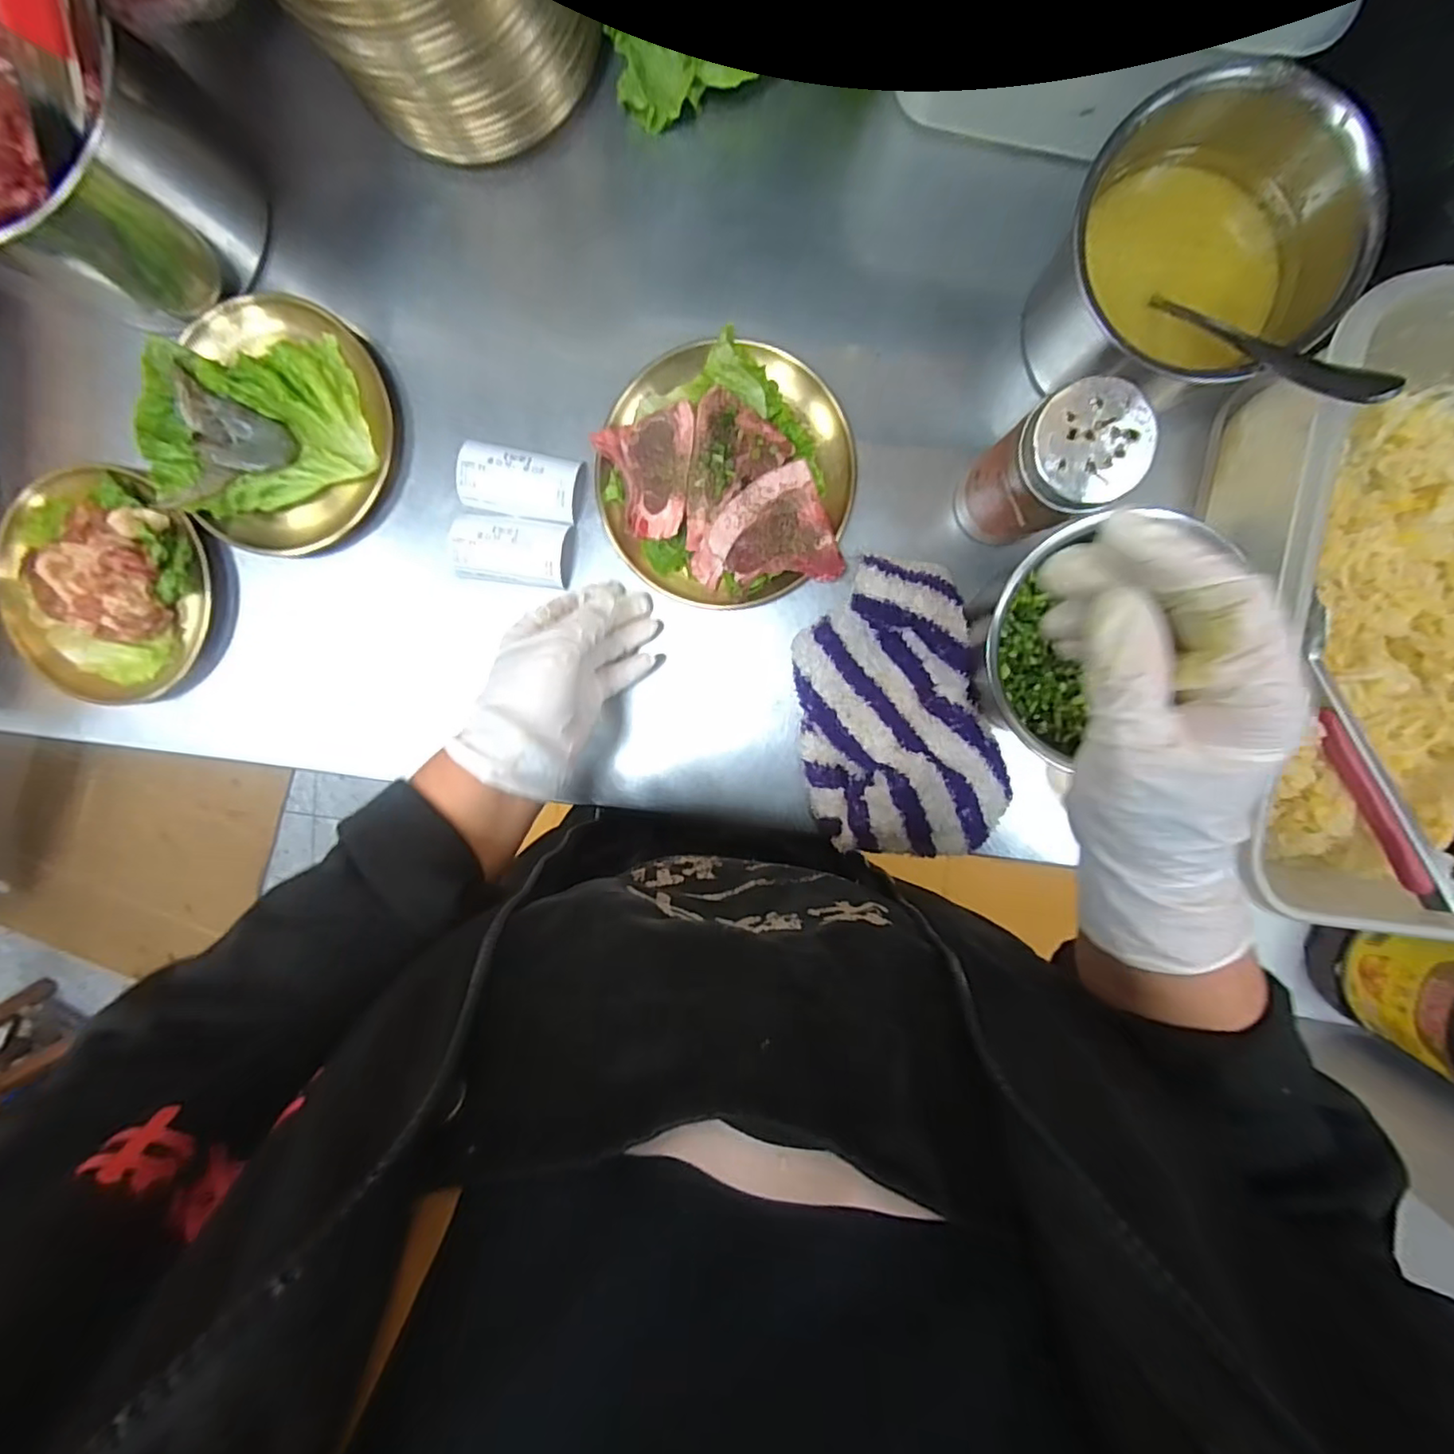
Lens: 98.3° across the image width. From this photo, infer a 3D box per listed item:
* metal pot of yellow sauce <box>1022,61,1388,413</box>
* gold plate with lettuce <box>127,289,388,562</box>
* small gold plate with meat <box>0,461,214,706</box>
[{"bbox_3d":[0.243,-0.237,0.332,0.124,0.112,0.106,6,96,4],"label":"metal pot of yellow sauce"},{"bbox_3d":[-0.312,-0.199,0.422,0.162,0.037,0.153,0,95,5],"label":"gold plate with lettuce"},{"bbox_3d":[-0.446,-0.104,0.446,0.145,0.035,0.146,0,95,5],"label":"small gold plate with meat"}]

